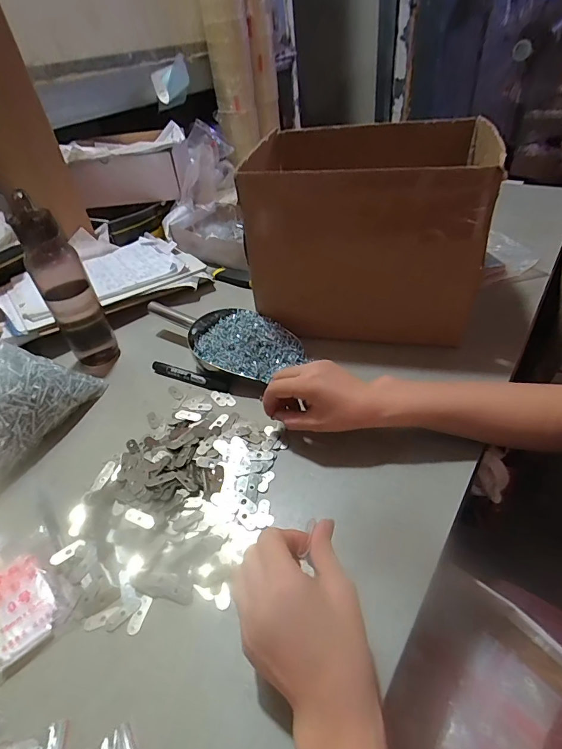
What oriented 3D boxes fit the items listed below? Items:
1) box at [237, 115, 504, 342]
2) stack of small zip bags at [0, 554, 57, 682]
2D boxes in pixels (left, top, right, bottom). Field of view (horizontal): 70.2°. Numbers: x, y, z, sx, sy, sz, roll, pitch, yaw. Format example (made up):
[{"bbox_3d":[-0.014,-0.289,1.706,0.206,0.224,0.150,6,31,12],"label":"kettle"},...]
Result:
[{"bbox_3d":[0.130,-0.237,0.619,0.305,0.248,0.281,5,41,12],"label":"box"},{"bbox_3d":[-0.233,0.208,0.360,0.050,0.013,0.088,-29,45,-22],"label":"stack of small zip bags"}]

